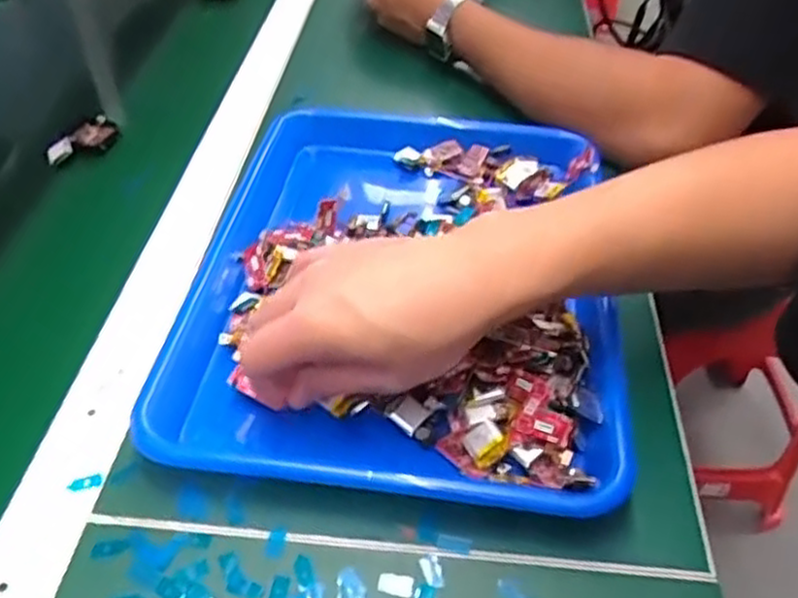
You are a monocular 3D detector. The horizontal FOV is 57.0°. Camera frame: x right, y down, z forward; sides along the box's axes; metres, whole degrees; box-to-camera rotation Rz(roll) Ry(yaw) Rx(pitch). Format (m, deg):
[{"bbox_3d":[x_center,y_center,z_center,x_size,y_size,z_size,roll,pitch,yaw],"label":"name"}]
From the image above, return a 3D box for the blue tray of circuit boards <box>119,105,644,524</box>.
[{"bbox_3d":[0.002,-0.015,0.470,0.253,0.049,0.327,6,42,3],"label":"blue tray of circuit boards"}]

